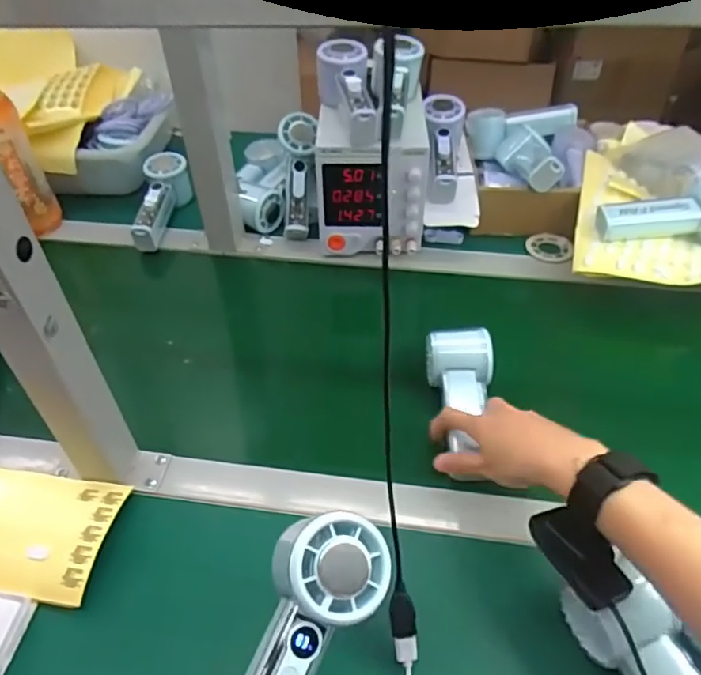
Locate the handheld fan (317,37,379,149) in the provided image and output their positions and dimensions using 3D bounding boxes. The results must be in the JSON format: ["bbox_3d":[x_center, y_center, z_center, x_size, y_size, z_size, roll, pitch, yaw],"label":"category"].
[{"bbox_3d":[-0.006,-0.275,0.652,0.060,0.061,0.146,-4,44,-4],"label":"handheld fan"}]

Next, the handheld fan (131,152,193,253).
[{"bbox_3d":[-0.253,-0.187,0.782,0.056,0.051,0.158,-1,44,-1],"label":"handheld fan"}]

